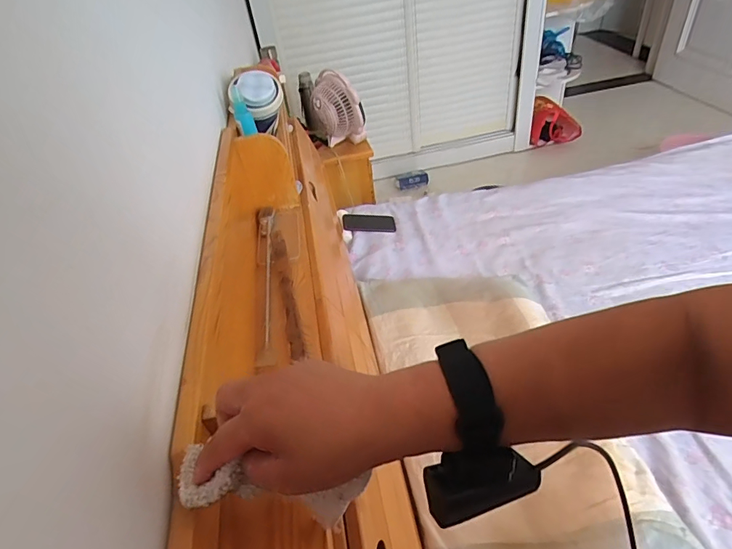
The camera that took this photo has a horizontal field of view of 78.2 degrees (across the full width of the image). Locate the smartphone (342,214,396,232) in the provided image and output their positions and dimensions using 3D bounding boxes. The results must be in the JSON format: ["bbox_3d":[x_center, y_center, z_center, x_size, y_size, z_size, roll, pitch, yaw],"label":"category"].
[{"bbox_3d":[0.008,-0.157,1.347,0.158,0.010,0.083,-3,42,7],"label":"smartphone"}]

